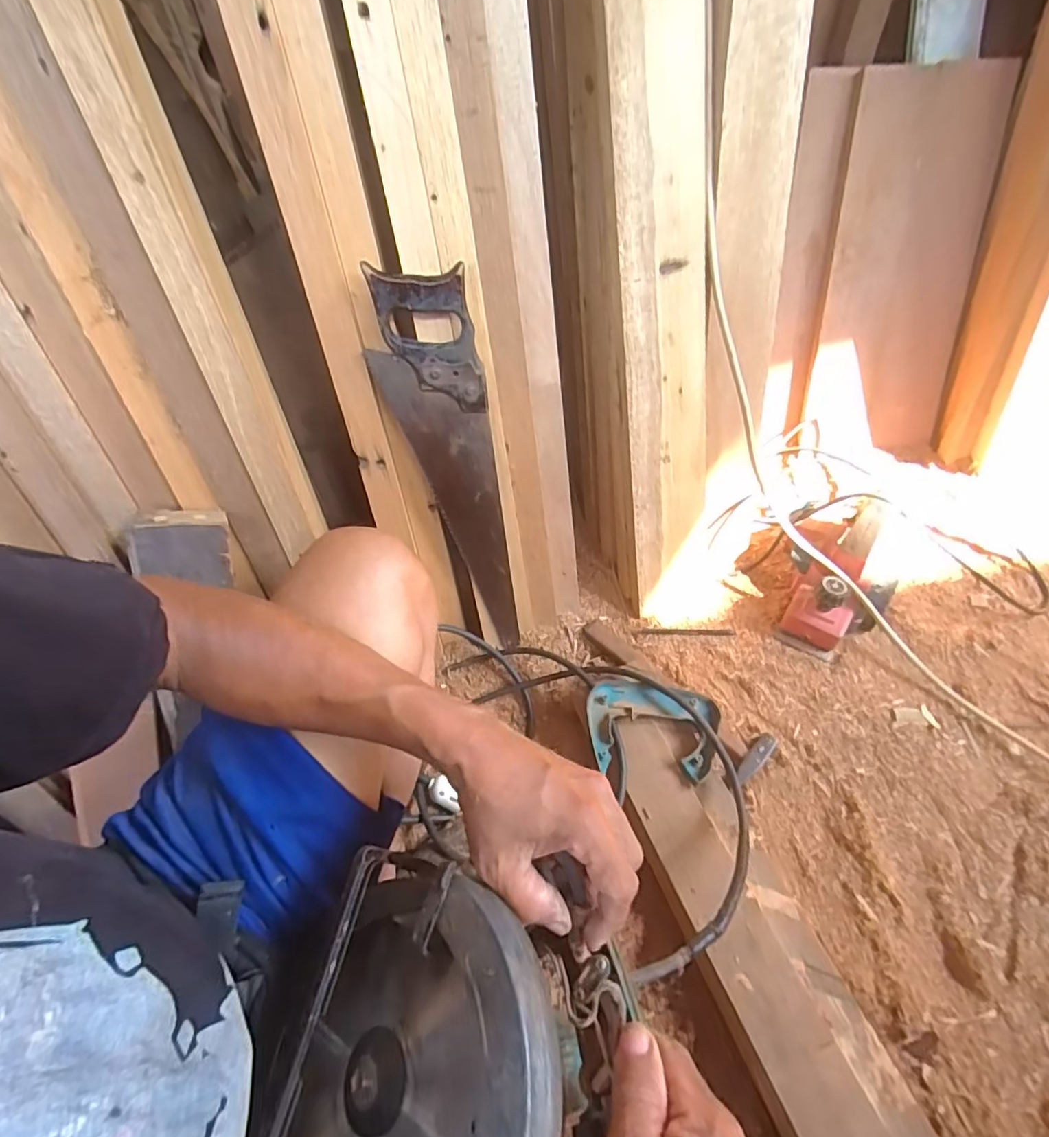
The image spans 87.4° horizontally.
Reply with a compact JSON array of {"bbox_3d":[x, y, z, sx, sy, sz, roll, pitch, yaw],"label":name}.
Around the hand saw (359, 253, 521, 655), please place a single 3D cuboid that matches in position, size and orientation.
[{"bbox_3d":[-0.075,-0.088,0.648,0.104,0.470,0.020,-13,37,-1],"label":"hand saw"}]

